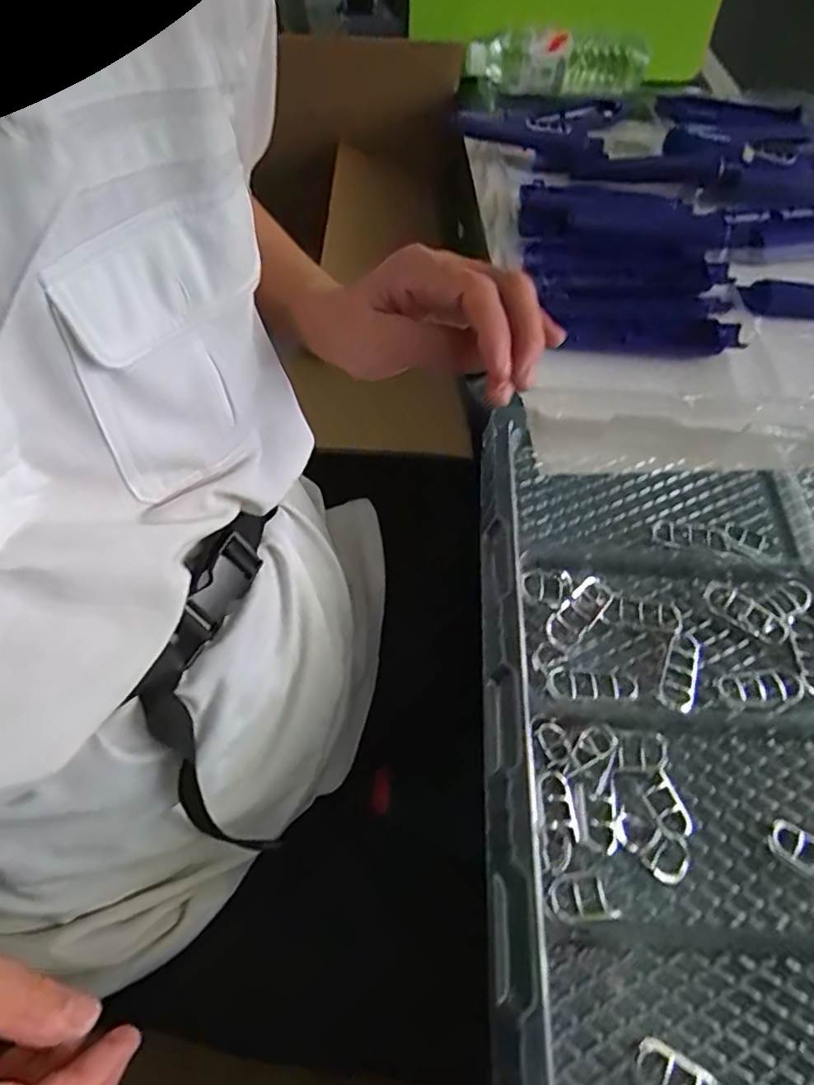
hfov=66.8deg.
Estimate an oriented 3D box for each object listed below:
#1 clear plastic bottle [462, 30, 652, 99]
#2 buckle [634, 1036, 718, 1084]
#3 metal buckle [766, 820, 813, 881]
[{"bbox_3d":[0.197,-0.618,0.798,0.242,0.060,0.077,-11,59,-8],"label":"clear plastic bottle"},{"bbox_3d":[0.119,0.235,0.273,0.034,0.004,0.016,28,61,15],"label":"buckle"},{"bbox_3d":[0.208,0.164,0.325,0.036,0.008,0.020,30,62,16],"label":"metal buckle"}]

